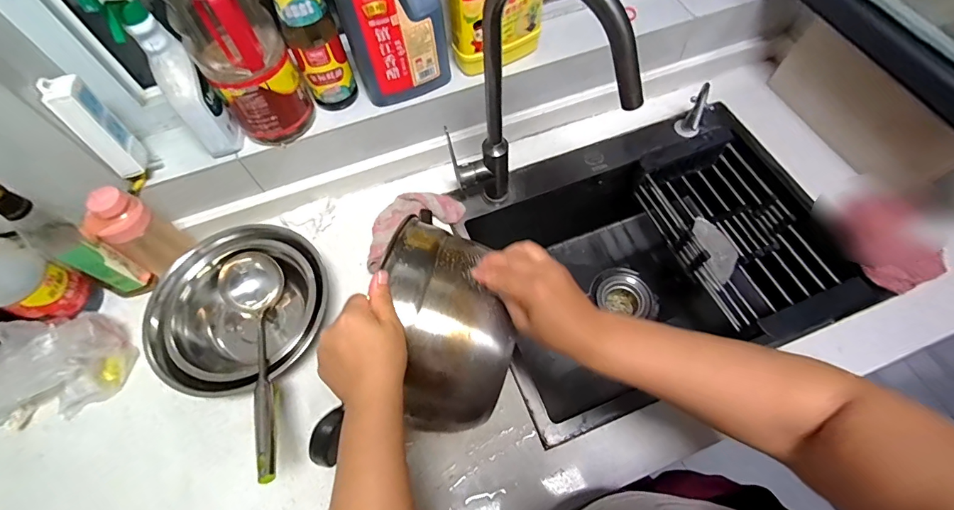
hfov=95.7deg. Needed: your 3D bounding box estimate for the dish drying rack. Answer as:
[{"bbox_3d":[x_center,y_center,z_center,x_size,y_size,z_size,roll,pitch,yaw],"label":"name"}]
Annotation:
[{"bbox_3d":[0.461,-0.038,0.766,0.202,0.093,0.374,-20,64,-6],"label":"dish drying rack"}]

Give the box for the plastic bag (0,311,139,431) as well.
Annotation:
[{"bbox_3d":[-0.598,0.146,0.591,0.171,0.108,0.127,-23,64,-8],"label":"plastic bag"}]

